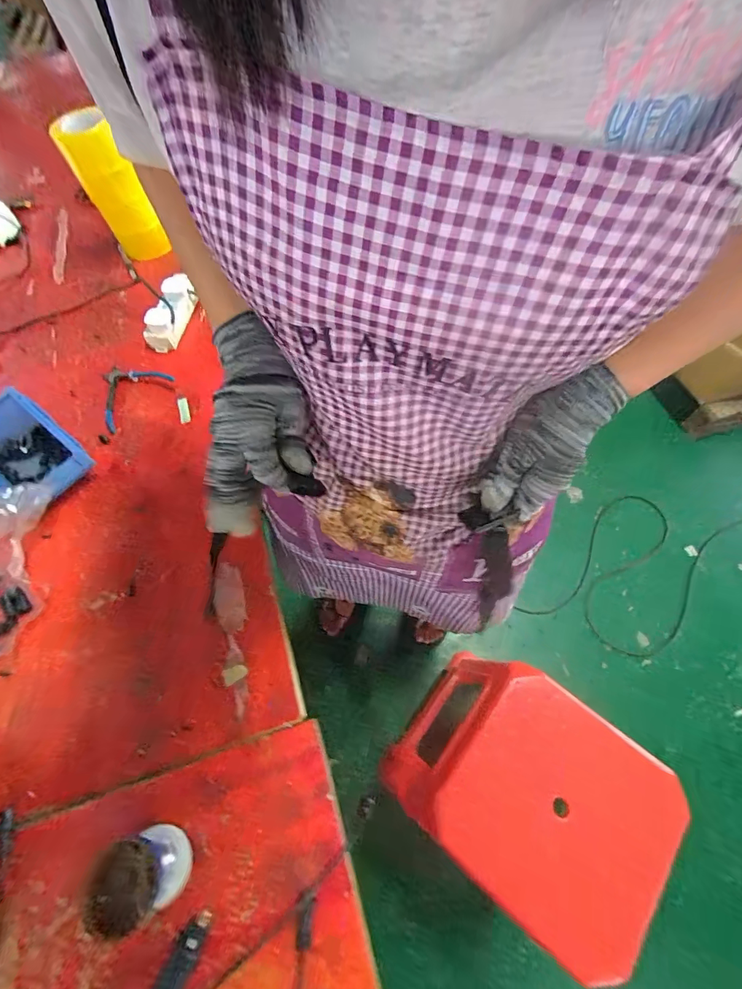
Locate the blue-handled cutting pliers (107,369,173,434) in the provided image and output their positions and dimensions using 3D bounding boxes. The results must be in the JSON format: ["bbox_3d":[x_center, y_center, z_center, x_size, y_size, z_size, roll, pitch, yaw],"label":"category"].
[{"bbox_3d":[-0.425,-0.184,0.697,0.118,0.014,0.135,39,69,19],"label":"blue-handled cutting pliers"}]

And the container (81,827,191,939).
[{"bbox_3d":[-0.213,0.353,0.374,0.062,0.074,0.071,-32,66,-15],"label":"container"}]

